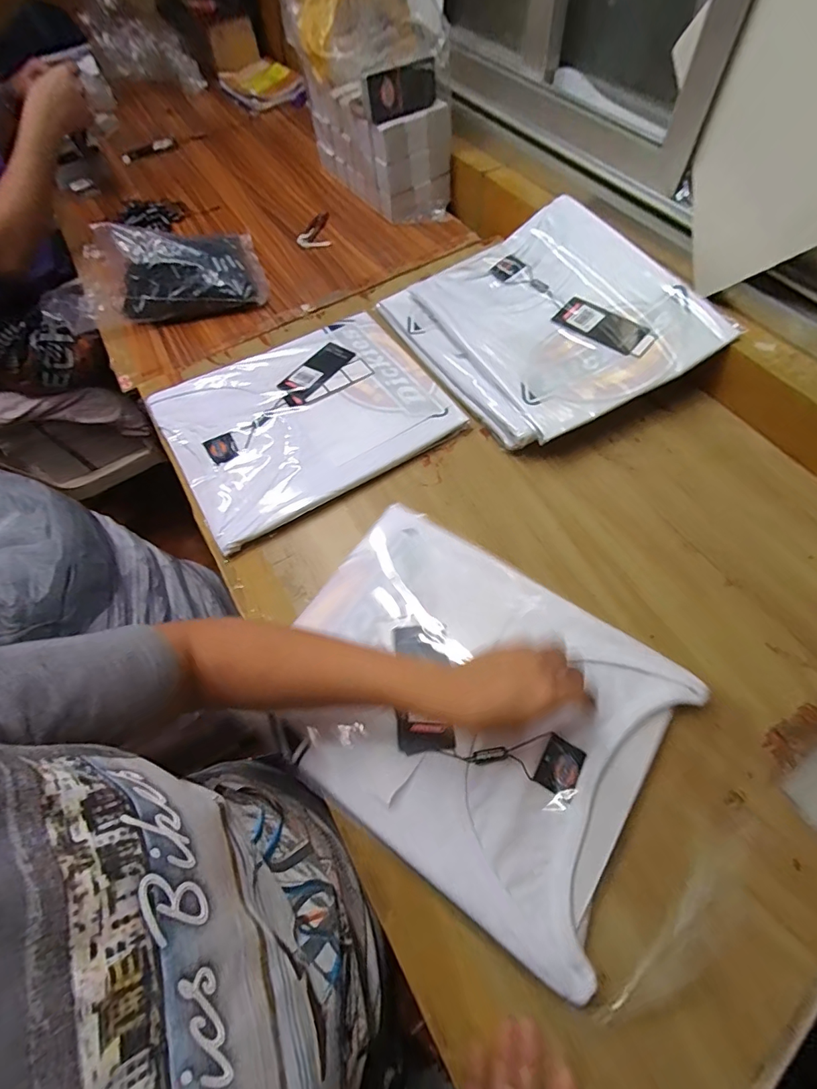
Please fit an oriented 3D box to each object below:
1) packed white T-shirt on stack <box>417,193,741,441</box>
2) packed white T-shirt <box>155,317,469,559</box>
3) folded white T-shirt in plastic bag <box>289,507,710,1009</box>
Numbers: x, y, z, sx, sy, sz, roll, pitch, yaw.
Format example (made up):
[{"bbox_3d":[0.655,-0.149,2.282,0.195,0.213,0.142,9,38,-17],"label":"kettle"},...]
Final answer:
[{"bbox_3d":[0.187,-0.300,0.581,0.254,0.024,0.328,-30,64,-2],"label":"packed white T-shirt on stack"},{"bbox_3d":[-0.132,-0.165,0.577,0.318,0.024,0.264,-30,65,-13],"label":"packed white T-shirt"},{"bbox_3d":[0.045,0.132,0.403,0.321,0.023,0.257,31,67,17],"label":"folded white T-shirt in plastic bag"}]

